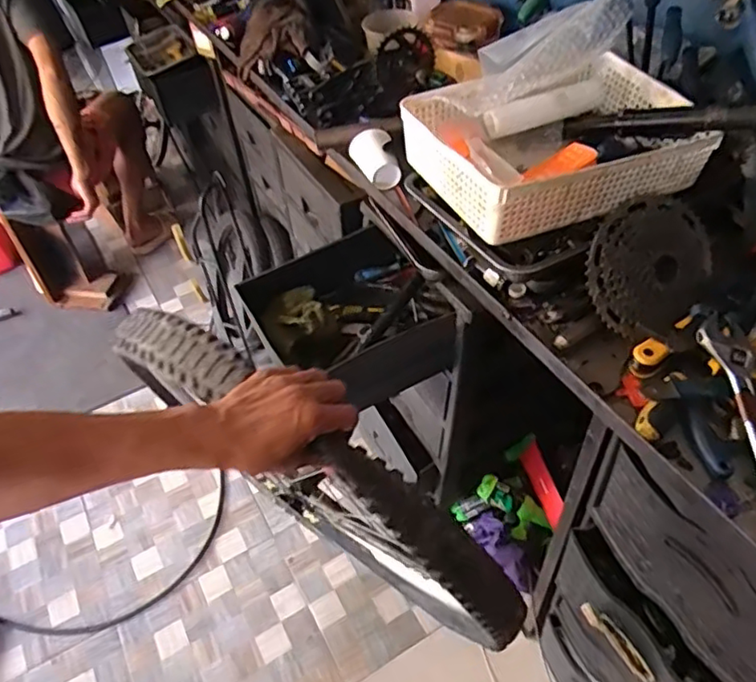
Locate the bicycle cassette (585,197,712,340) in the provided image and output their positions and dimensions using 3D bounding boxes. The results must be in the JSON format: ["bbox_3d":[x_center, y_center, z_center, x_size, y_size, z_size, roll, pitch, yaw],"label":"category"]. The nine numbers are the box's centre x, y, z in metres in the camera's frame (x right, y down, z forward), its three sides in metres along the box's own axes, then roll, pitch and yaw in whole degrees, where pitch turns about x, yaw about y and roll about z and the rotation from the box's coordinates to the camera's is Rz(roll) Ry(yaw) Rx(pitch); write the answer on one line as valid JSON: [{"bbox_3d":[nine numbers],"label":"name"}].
[{"bbox_3d":[0.332,-0.096,0.747,0.171,0.034,0.150,-41,97,-6],"label":"bicycle cassette"}]

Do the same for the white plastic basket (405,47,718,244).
[{"bbox_3d":[0.223,-0.258,0.782,0.328,0.088,0.238,-19,49,-12],"label":"white plastic basket"}]

